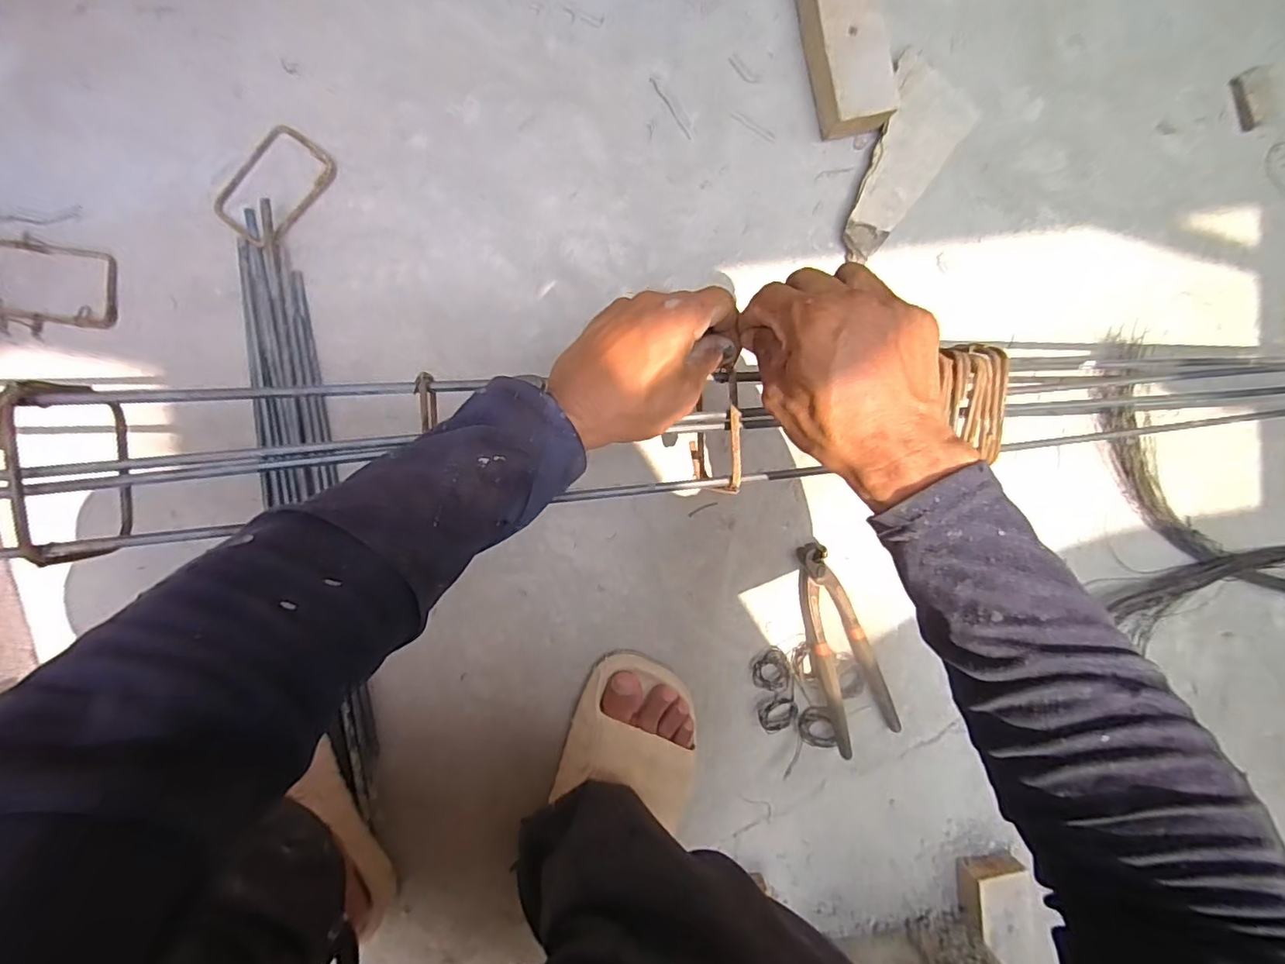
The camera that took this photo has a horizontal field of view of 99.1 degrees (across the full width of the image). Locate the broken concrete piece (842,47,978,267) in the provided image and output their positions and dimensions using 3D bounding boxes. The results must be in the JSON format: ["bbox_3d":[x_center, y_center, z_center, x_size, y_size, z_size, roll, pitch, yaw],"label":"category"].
[{"bbox_3d":[0.227,-0.296,0.503,0.083,0.023,0.171,34,92,-8],"label":"broken concrete piece"}]

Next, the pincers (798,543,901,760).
[{"bbox_3d":[0.197,0.168,0.557,0.066,0.027,0.215,-23,98,-3],"label":"pincers"}]

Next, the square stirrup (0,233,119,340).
[{"bbox_3d":[-0.504,-0.162,0.467,0.099,0.010,0.081,9,95,-7],"label":"square stirrup"}]

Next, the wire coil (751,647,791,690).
[{"bbox_3d":[0.133,0.193,0.563,0.039,0.006,0.045,-8,97,-5],"label":"wire coil"}]

